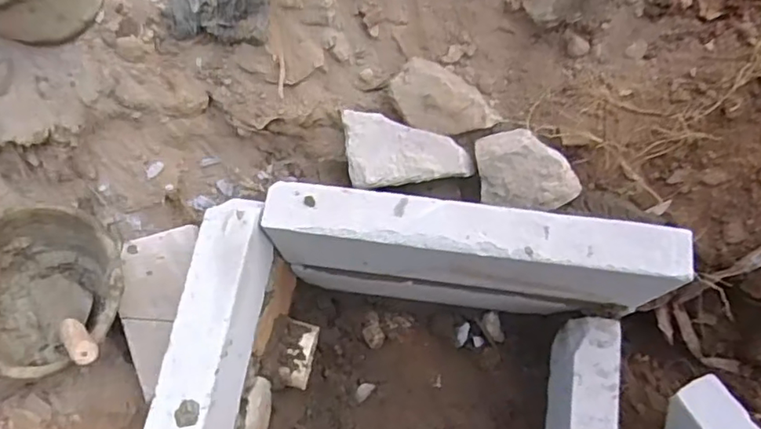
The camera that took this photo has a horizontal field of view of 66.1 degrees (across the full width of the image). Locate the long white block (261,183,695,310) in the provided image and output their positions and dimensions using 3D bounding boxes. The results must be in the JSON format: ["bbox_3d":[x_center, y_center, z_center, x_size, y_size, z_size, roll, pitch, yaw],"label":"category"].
[{"bbox_3d":[0.134,0.060,0.943,0.603,0.243,0.083,8,71,3],"label":"long white block"}]

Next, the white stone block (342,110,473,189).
[{"bbox_3d":[0.043,-0.108,0.962,0.198,0.052,0.114,-2,71,0],"label":"white stone block"}]

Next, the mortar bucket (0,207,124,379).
[{"bbox_3d":[-0.486,0.115,0.865,0.223,0.164,0.231,12,72,5],"label":"mortar bucket"}]

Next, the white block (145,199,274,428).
[{"bbox_3d":[-0.242,0.209,0.838,0.085,0.151,0.435,8,71,3],"label":"white block"}]

